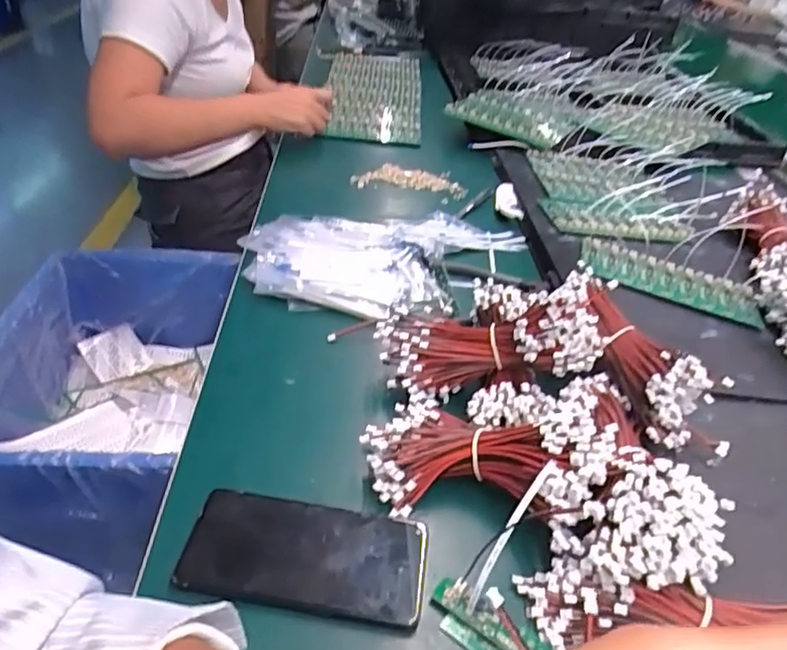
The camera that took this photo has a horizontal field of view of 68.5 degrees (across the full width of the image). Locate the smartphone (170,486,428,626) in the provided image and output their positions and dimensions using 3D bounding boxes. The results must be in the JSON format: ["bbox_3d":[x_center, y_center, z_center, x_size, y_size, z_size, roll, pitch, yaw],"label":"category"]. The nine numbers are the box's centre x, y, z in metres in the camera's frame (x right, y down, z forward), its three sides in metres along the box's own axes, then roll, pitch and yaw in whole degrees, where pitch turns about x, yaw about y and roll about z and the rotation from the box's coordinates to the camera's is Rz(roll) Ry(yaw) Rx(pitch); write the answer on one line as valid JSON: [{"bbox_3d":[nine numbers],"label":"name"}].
[{"bbox_3d":[-0.059,0.151,0.384,0.156,0.012,0.072,9,39,2],"label":"smartphone"}]

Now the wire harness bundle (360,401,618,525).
[{"bbox_3d":[0.069,0.086,0.428,0.179,0.041,0.111,-2,37,19],"label":"wire harness bundle"}]

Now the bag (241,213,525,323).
[{"bbox_3d":[-0.002,-0.078,0.659,0.315,0.032,0.199,1,39,-7],"label":"bag"}]

